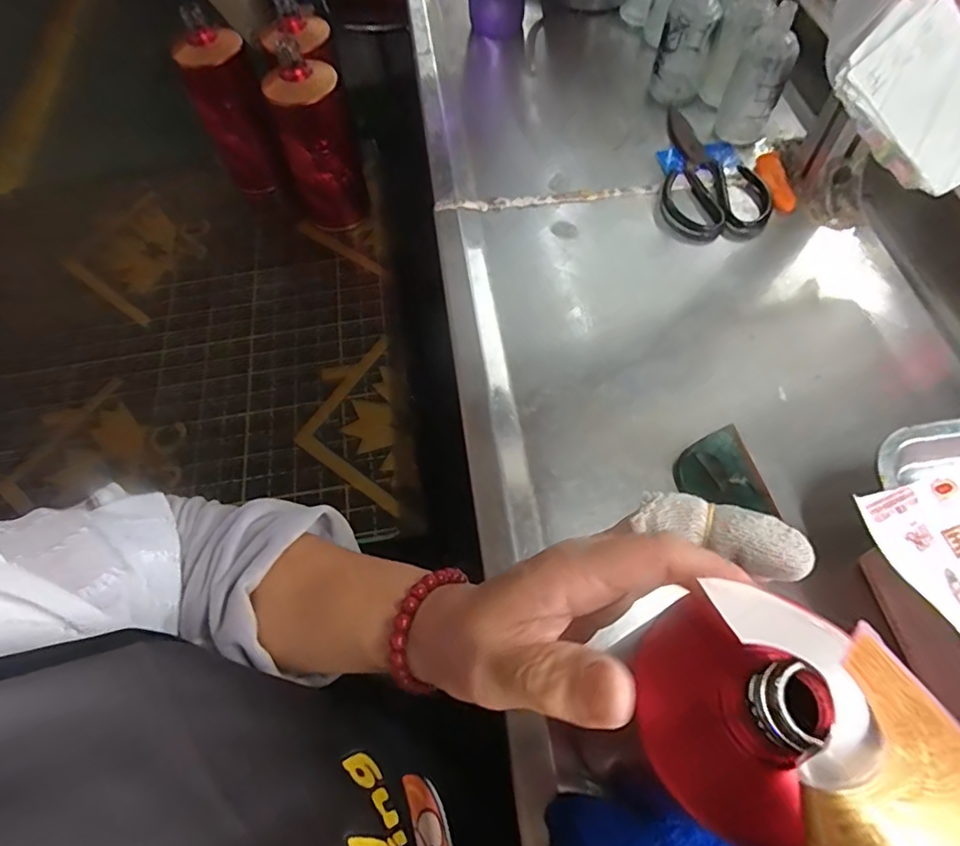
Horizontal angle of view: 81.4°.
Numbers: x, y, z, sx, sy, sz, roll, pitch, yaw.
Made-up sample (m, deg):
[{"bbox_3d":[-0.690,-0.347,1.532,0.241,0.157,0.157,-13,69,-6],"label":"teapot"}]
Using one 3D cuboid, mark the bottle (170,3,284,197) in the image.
[{"bbox_3d":[-0.312,-0.394,0.705,0.076,0.198,0.067,-29,64,-12],"label":"bottle"}]

